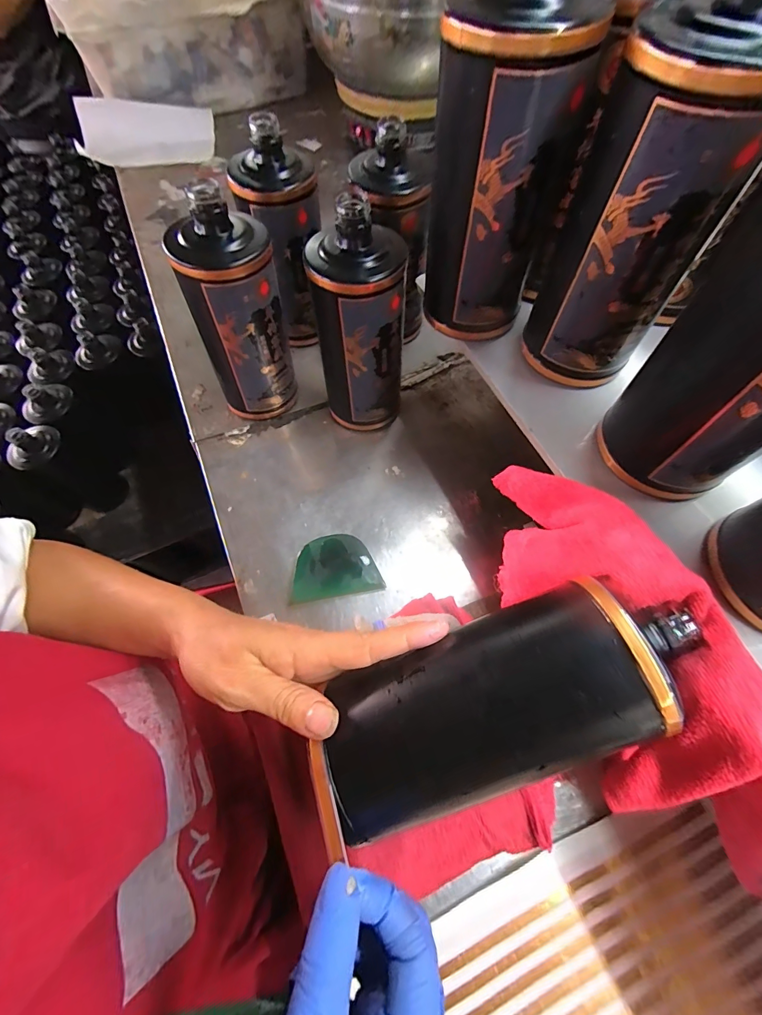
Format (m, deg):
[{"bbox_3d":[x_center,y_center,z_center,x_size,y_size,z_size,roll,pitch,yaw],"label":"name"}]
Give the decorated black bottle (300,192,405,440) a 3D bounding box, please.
[{"bbox_3d":[-0.020,-0.158,0.352,0.078,0.190,0.074,-5,64,-3],"label":"decorated black bottle"}]

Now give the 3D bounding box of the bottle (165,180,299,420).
[{"bbox_3d":[-0.128,-0.168,0.356,0.081,0.188,0.065,-25,66,-12],"label":"bottle"}]

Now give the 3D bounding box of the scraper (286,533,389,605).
[{"bbox_3d":[-0.042,0.053,0.346,0.077,0.010,0.056,-10,64,-6],"label":"scraper"}]

